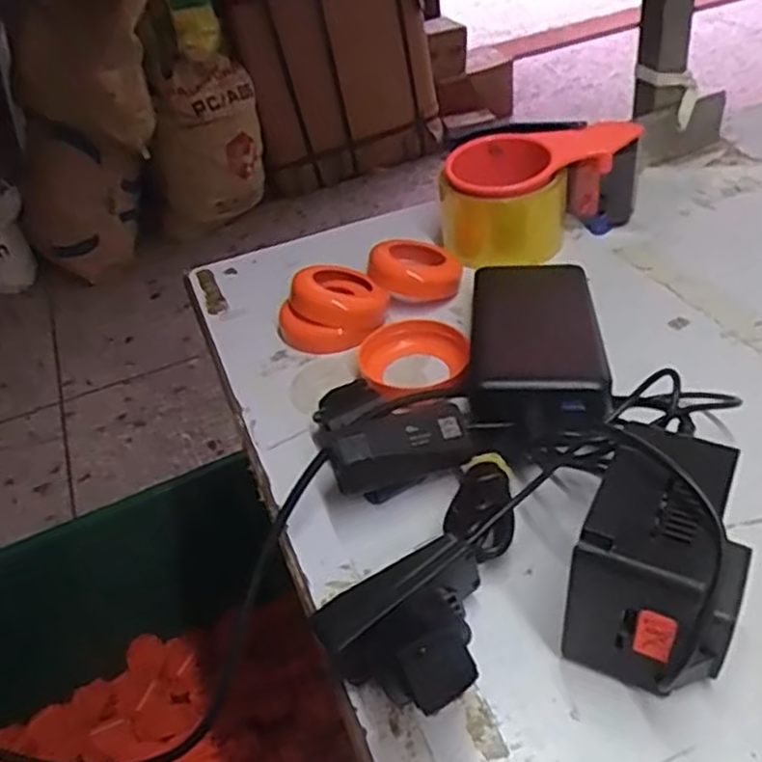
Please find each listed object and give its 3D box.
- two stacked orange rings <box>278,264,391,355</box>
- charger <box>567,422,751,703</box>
[{"bbox_3d":[-0.033,-0.050,0.490,0.072,0.038,0.072,-5,39,4],"label":"two stacked orange rings"},{"bbox_3d":[0.107,0.074,0.277,0.054,0.082,0.066,16,44,26],"label":"charger"}]

